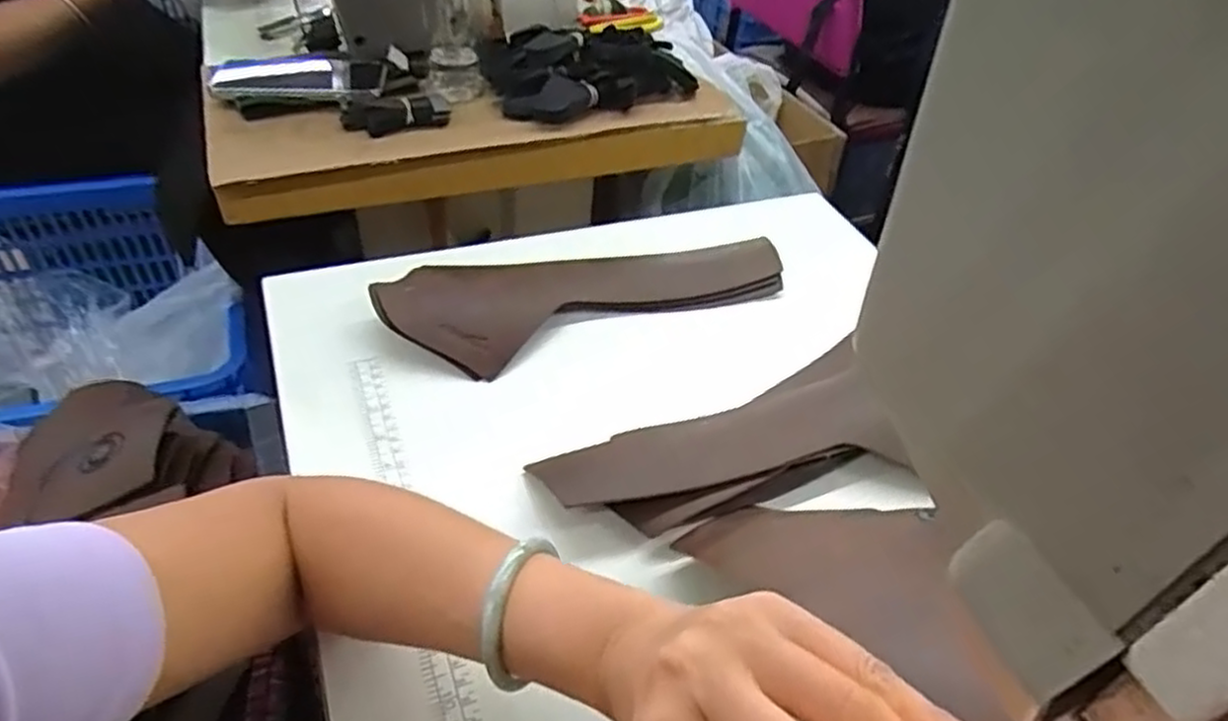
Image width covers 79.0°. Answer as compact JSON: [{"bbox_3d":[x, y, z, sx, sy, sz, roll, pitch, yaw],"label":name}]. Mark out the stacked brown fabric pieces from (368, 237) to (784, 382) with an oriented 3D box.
[{"bbox_3d":[-0.013,-0.063,0.595,0.332,0.034,0.101,-14,48,-21],"label":"stacked brown fabric pieces"}]

